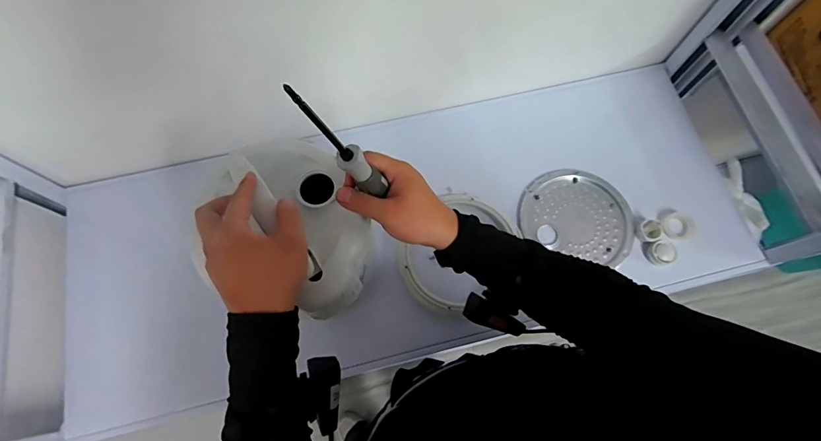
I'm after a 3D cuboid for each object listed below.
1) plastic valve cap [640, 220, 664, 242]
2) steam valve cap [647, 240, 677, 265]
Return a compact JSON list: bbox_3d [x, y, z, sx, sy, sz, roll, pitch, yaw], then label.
[{"bbox_3d":[0.391,0.018,0.681,0.034,0.019,0.034,0,71,-1],"label":"plastic valve cap"},{"bbox_3d":[0.399,0.051,0.668,0.037,0.021,0.038,0,71,-1],"label":"steam valve cap"}]

